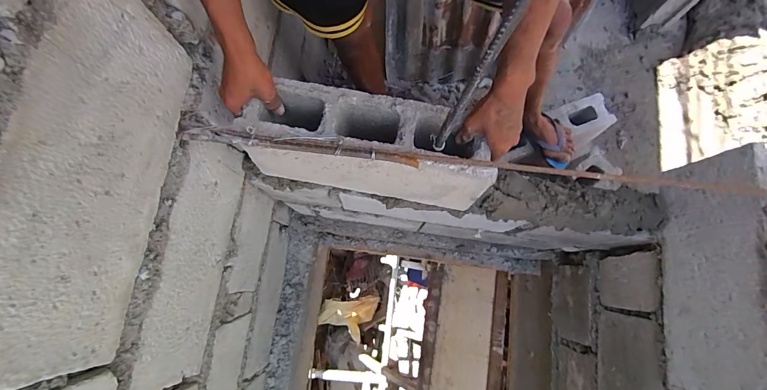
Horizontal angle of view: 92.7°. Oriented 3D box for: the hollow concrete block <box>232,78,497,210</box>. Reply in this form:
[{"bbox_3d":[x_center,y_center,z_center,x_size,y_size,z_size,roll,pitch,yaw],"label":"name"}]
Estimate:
[{"bbox_3d":[-0.024,-0.077,0.606,0.370,0.198,0.111,8,77,1],"label":"hollow concrete block"}]

